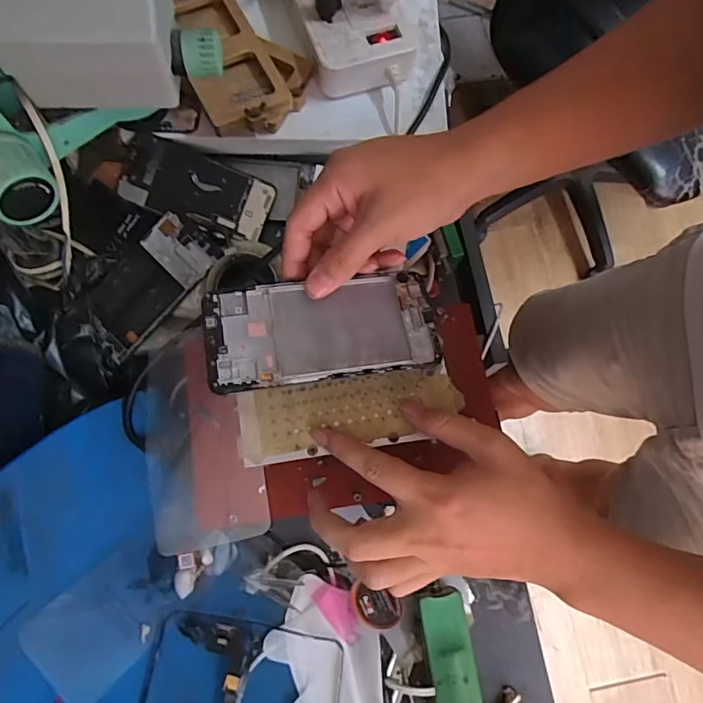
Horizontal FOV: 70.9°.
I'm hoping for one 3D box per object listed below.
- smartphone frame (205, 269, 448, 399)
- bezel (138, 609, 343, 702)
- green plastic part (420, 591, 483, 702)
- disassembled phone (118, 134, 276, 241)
[{"bbox_3d":[-0.019,-0.016,0.336,0.154,0.009,0.073,-7,75,-10],"label":"smartphone frame"},{"bbox_3d":[-0.082,0.254,0.387,0.151,0.008,0.075,14,57,-7],"label":"bezel"},{"bbox_3d":[0.085,0.262,0.428,0.038,0.027,0.098,-10,75,-5],"label":"green plastic part"},{"bbox_3d":[-0.152,-0.163,0.493,0.141,0.006,0.065,19,91,-7],"label":"disassembled phone"}]

